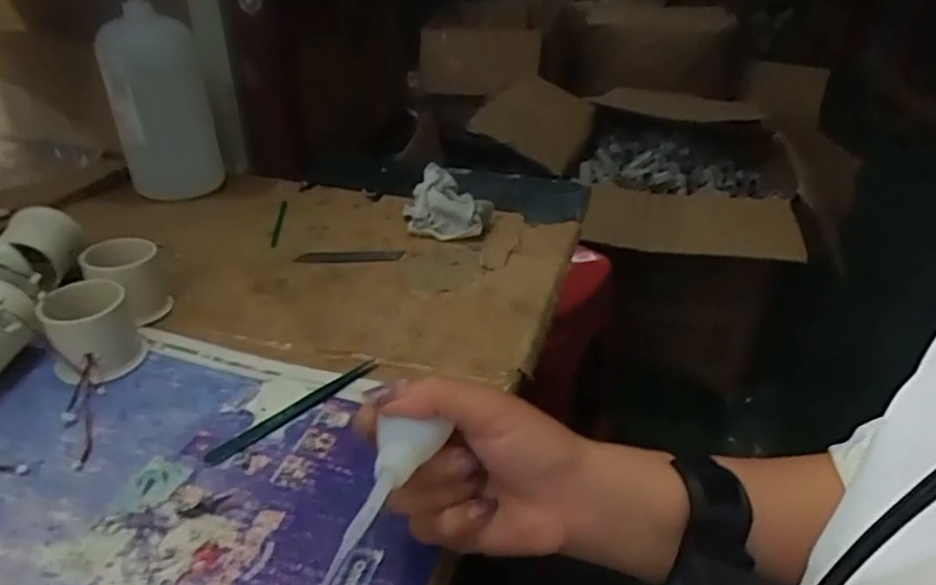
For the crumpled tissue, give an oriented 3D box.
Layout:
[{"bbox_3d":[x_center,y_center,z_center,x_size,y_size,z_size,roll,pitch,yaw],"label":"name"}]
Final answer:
[{"bbox_3d":[-0.020,-0.093,0.644,0.088,0.044,0.096,2,32,-1],"label":"crumpled tissue"}]

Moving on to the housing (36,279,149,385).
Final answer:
[{"bbox_3d":[-0.250,0.026,0.428,0.053,0.053,0.047,-18,38,-30],"label":"housing"}]

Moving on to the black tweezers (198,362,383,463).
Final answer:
[{"bbox_3d":[-0.109,0.073,0.411,0.012,0.006,0.125,30,41,35],"label":"black tweezers"}]

